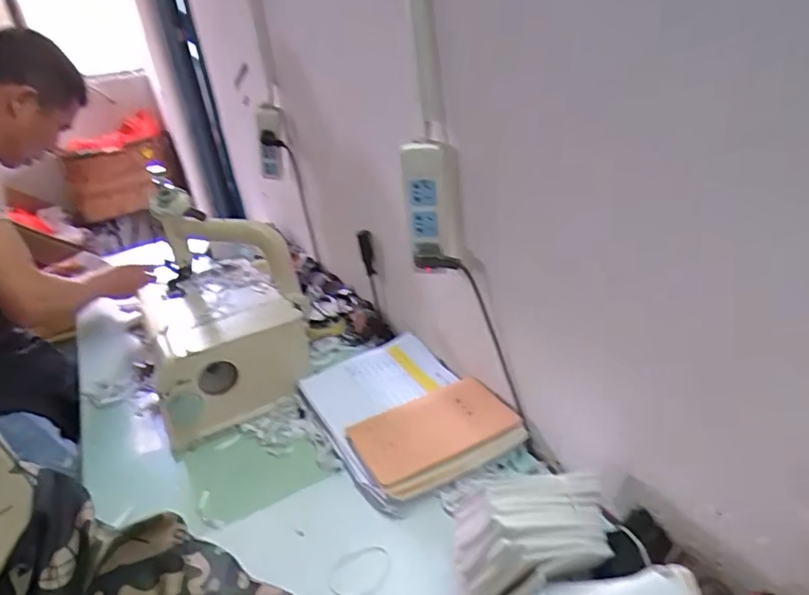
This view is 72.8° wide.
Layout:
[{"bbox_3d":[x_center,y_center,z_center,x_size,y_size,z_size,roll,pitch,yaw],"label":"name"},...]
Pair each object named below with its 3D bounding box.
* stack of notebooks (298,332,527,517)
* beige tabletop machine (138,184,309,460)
[{"bbox_3d":[-0.006,0.160,0.805,0.212,0.058,0.314,-16,27,-24],"label":"stack of notebooks"},{"bbox_3d":[-0.302,0.003,0.912,0.250,0.266,0.309,-15,27,-22],"label":"beige tabletop machine"}]

